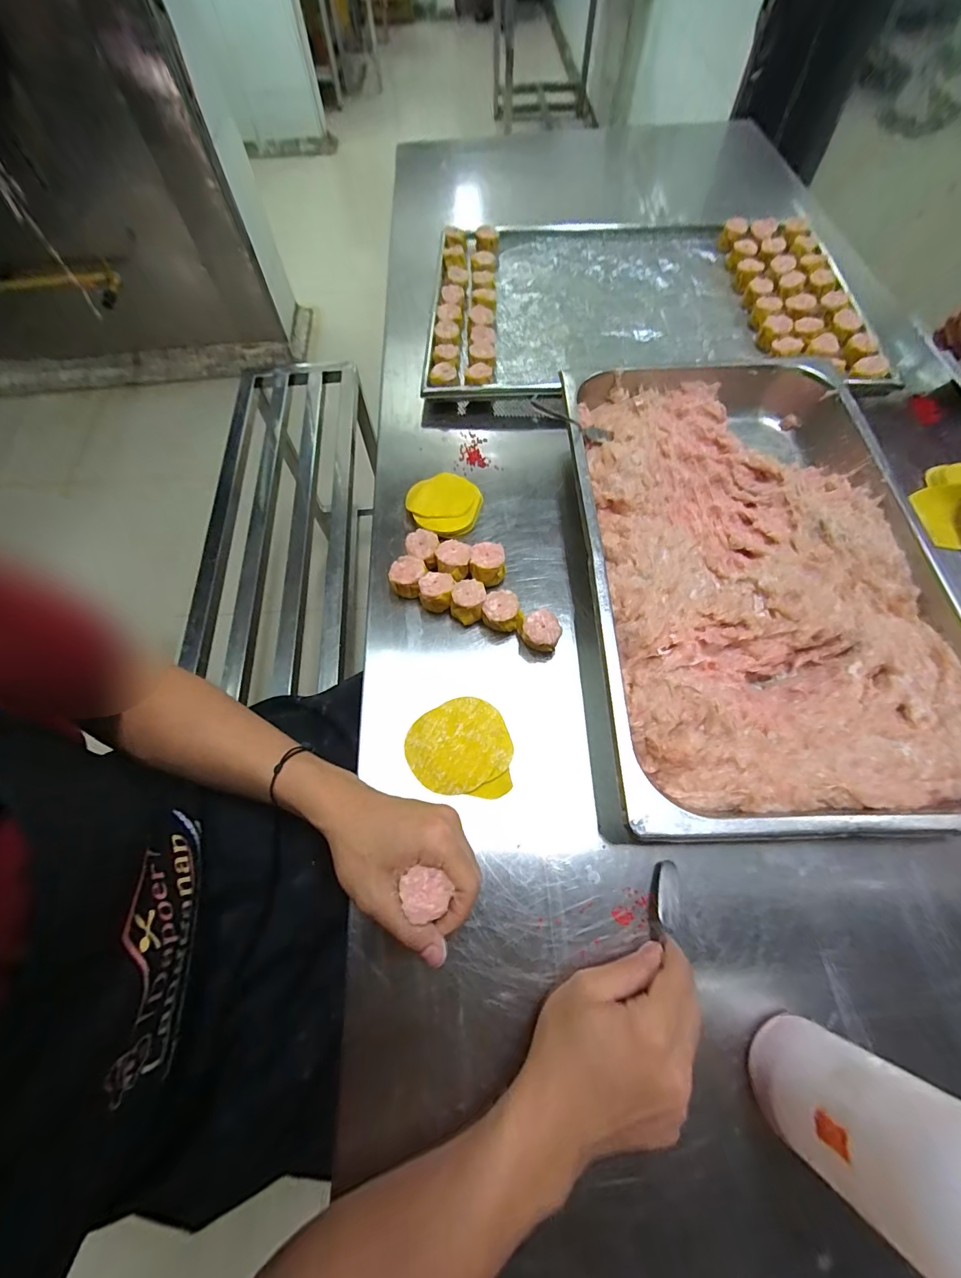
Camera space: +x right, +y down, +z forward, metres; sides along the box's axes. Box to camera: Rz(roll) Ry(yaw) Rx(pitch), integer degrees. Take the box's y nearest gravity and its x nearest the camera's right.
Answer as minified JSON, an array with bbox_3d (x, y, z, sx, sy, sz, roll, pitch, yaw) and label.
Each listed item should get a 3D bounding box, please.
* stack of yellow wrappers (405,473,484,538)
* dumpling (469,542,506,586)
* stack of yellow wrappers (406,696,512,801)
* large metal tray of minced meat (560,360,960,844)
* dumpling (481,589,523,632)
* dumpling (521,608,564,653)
[{"bbox_3d":[-0.042,-0.160,0.521,0.082,0.015,0.090,-33,69,-13],"label":"stack of yellow wrappers"},{"bbox_3d":[0.008,-0.078,0.475,0.037,0.035,0.037,-1,65,1],"label":"dumpling"},{"bbox_3d":[-0.019,0.097,0.404,0.094,0.007,0.085,3,65,3],"label":"stack of yellow wrappers"},{"bbox_3d":[0.267,-0.087,0.453,0.330,0.068,0.525,-2,65,1],"label":"large metal tray of minced meat"},{"bbox_3d":[0.021,-0.026,0.450,0.037,0.031,0.038,-1,65,1],"label":"dumpling"},{"bbox_3d":[0.061,-0.006,0.440,0.036,0.035,0.034,-1,65,1],"label":"dumpling"}]

